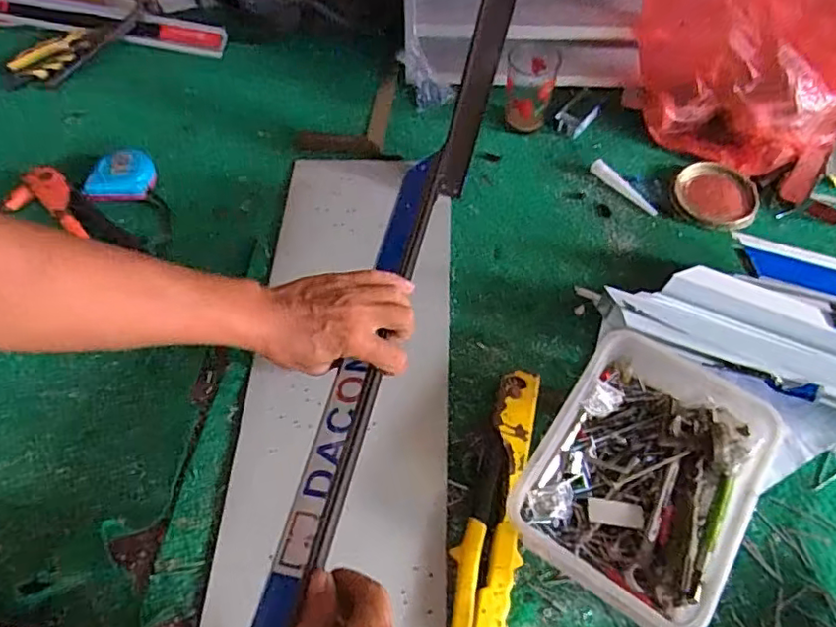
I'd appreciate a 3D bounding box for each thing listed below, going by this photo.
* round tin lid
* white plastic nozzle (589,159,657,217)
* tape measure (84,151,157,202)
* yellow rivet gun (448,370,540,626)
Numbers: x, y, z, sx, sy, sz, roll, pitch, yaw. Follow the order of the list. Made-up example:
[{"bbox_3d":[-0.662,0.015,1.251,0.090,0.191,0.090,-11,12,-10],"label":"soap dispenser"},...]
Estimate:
[{"bbox_3d":[0.365,-0.148,0.727,0.095,0.010,0.100,0,58,1],"label":"round tin lid"},{"bbox_3d":[0.253,-0.158,0.738,0.016,0.015,0.104,-33,63,-18],"label":"white plastic nozzle"},{"bbox_3d":[-0.363,-0.167,0.733,0.078,0.040,0.063,-10,58,-6],"label":"tape measure"},{"bbox_3d":[0.071,0.165,0.527,0.049,0.032,0.241,13,59,9],"label":"yellow rivet gun"}]

